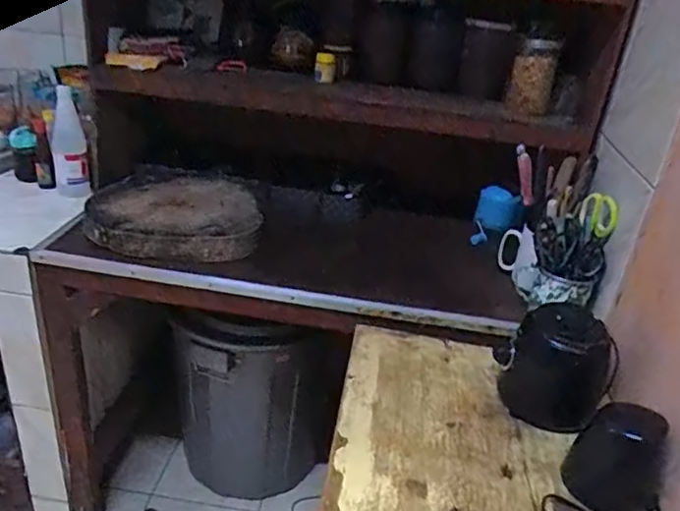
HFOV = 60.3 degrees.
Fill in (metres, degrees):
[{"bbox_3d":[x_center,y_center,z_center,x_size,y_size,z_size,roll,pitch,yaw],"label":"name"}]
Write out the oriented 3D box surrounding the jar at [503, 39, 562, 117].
[{"bbox_3d":[0.407,-0.373,1.242,0.089,0.153,0.089,13,28,15],"label":"jar"}]

